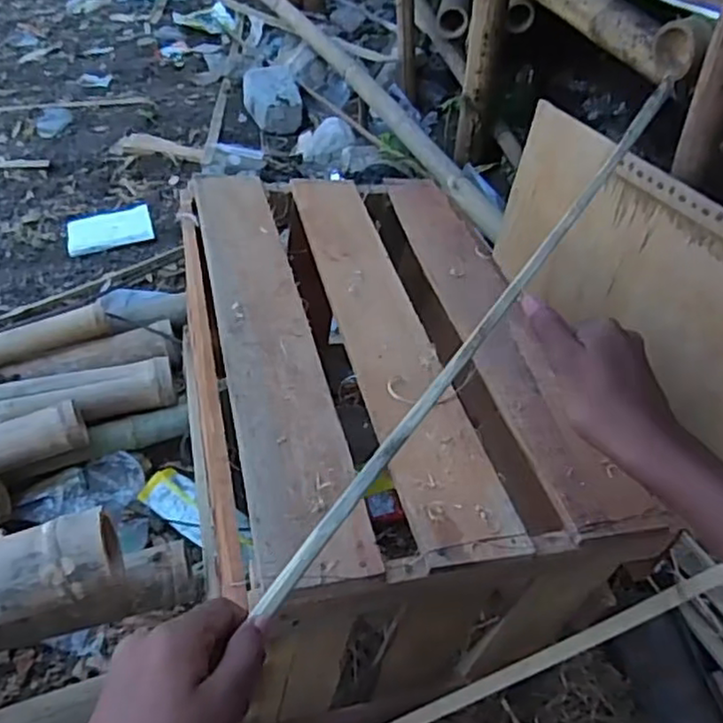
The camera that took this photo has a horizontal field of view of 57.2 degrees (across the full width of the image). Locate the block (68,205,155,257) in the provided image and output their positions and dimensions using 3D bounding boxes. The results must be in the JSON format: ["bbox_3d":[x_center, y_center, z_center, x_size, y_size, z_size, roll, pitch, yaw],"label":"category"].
[{"bbox_3d":[-0.560,-0.295,1.479,0.179,0.014,0.124,-15,49,-15],"label":"block"}]

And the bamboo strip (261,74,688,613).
[{"bbox_3d":[0.107,-0.046,0.481,0.013,0.009,0.551,28,58,23],"label":"bamboo strip"}]

